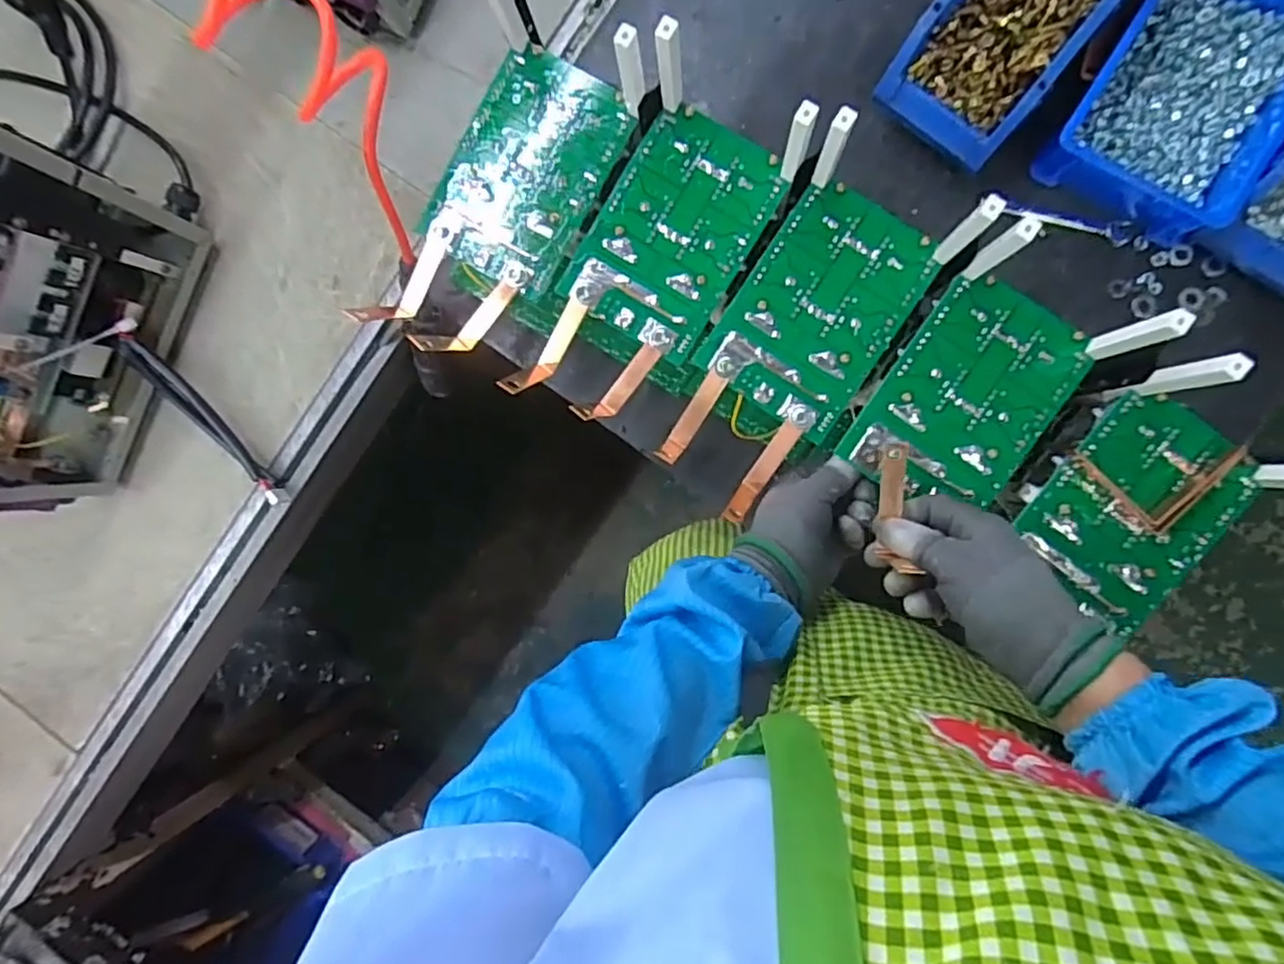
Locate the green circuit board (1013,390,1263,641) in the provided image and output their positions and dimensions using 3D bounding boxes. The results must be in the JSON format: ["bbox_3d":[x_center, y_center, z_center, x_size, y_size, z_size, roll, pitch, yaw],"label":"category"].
[{"bbox_3d":[0.342,0.017,0.453,0.102,0.024,0.137,39,95,3],"label":"green circuit board"}]

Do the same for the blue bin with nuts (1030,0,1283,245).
[{"bbox_3d":[0.447,-0.321,0.537,0.148,0.062,0.201,31,94,3],"label":"blue bin with nuts"}]

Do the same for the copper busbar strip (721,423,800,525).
[{"bbox_3d":[0.090,-0.006,0.492,0.017,0.021,0.083,32,94,3],"label":"copper busbar strip"}]

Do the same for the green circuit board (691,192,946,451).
[{"bbox_3d":[0.129,-0.128,0.474,0.107,0.004,0.162,33,95,3],"label":"green circuit board"}]

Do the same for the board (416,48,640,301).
[{"bbox_3d":[-0.085,-0.237,0.496,0.106,0.012,0.164,30,92,-7],"label":"board"}]

